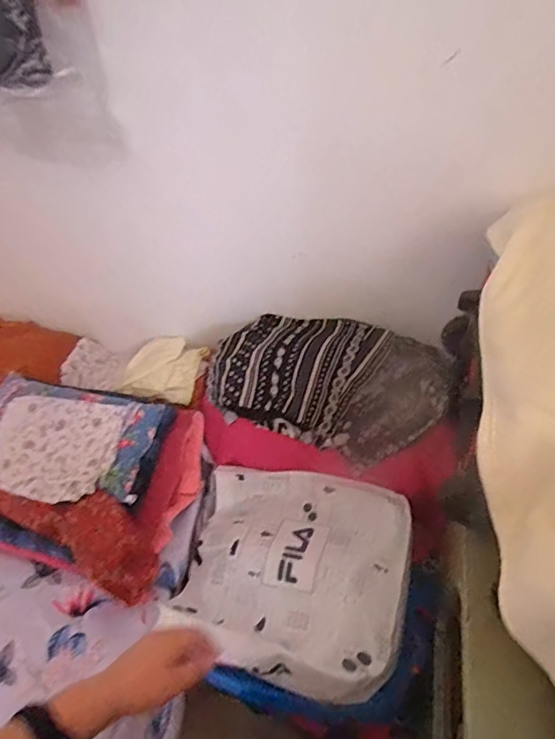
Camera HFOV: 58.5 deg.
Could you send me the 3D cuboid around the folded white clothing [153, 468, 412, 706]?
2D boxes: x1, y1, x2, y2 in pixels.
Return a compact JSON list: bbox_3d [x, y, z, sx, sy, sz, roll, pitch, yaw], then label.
[{"bbox_3d":[0.023,0.356,0.909,0.411,0.131,0.359,13,50,14],"label":"folded white clothing"}]

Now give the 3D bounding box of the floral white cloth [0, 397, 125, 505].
[{"bbox_3d":[-0.453,0.151,0.979,0.277,0.049,0.200,9,49,11],"label":"floral white cloth"}]

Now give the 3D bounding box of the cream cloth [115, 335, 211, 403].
[{"bbox_3d":[-0.275,-0.009,1.182,0.197,0.062,0.197,21,52,21],"label":"cream cloth"}]

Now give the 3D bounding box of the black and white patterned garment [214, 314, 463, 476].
[{"bbox_3d":[0.107,0.004,1.011,0.468,0.121,0.296,18,51,18],"label":"black and white patterned garment"}]

